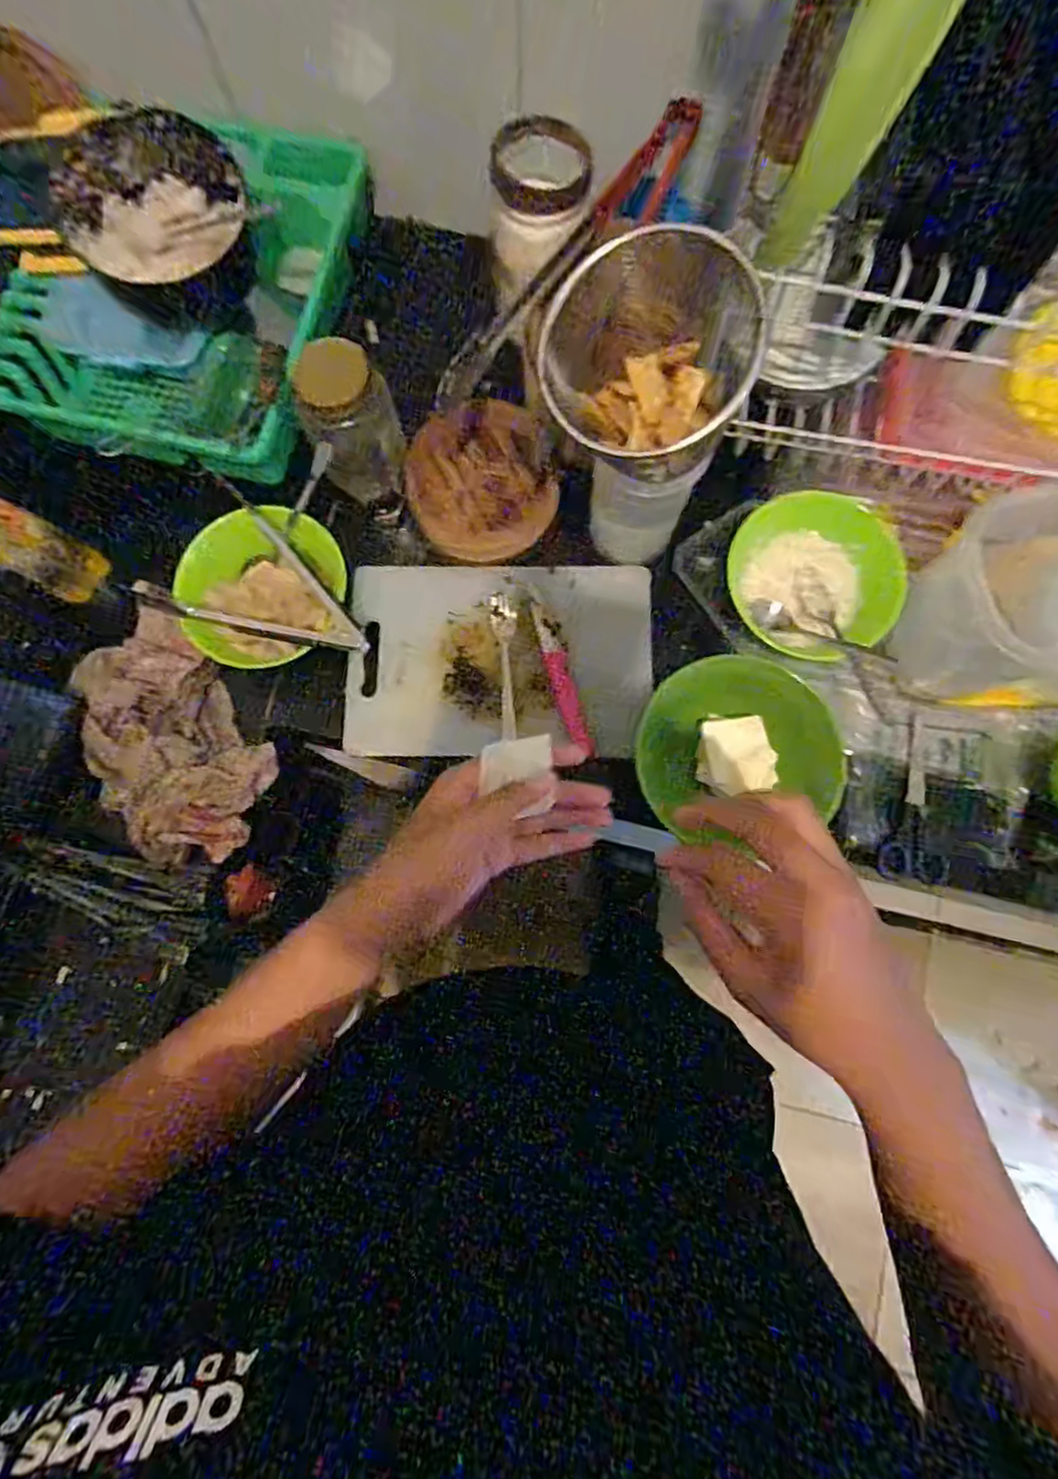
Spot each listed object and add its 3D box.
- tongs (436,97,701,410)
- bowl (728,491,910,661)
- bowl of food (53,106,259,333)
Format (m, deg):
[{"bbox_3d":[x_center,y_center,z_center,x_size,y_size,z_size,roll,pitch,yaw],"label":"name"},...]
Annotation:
[{"bbox_3d":[0.029,-0.403,0.565,0.297,0.033,0.037,-43,81,11],"label":"tongs"},{"bbox_3d":[0.259,-0.142,0.598,0.143,0.055,0.136,0,80,1],"label":"bowl"},{"bbox_3d":[-0.338,-0.480,0.620,0.158,0.092,0.138,-40,81,-6],"label":"bowl of food"}]

